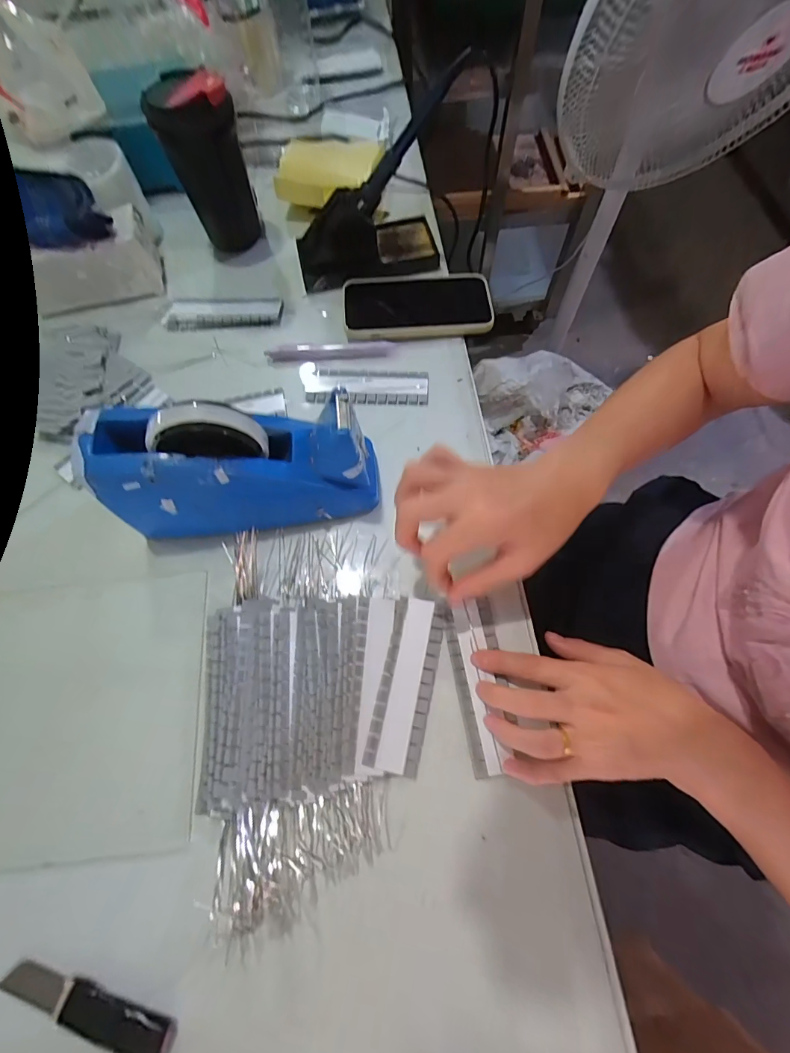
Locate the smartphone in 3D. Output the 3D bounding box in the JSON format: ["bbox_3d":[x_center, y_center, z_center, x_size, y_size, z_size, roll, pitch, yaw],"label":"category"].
[{"bbox_3d":[0.026,-0.243,0.461,0.159,0.016,0.086,-5,68,0],"label":"smartphone"}]

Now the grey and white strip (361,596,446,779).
[{"bbox_3d":[0.010,0.117,0.324,0.039,0.009,0.125,11,69,7],"label":"grey and white strip"}]

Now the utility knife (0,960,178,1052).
[{"bbox_3d":[-0.187,0.291,0.256,0.112,0.004,0.022,14,69,8],"label":"utility knife"}]

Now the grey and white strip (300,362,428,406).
[{"bbox_3d":[-0.032,-0.145,0.433,0.129,0.005,0.042,4,68,4],"label":"grey and white strip"}]

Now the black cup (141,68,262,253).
[{"bbox_3d":[-0.189,-0.368,0.445,0.072,0.151,0.089,-20,68,-6],"label":"black cup"}]

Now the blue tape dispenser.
[{"bbox_3d":[-0.121,-0.051,0.340,0.202,0.119,0.068,-8,68,-1],"label":"blue tape dispenser"}]

